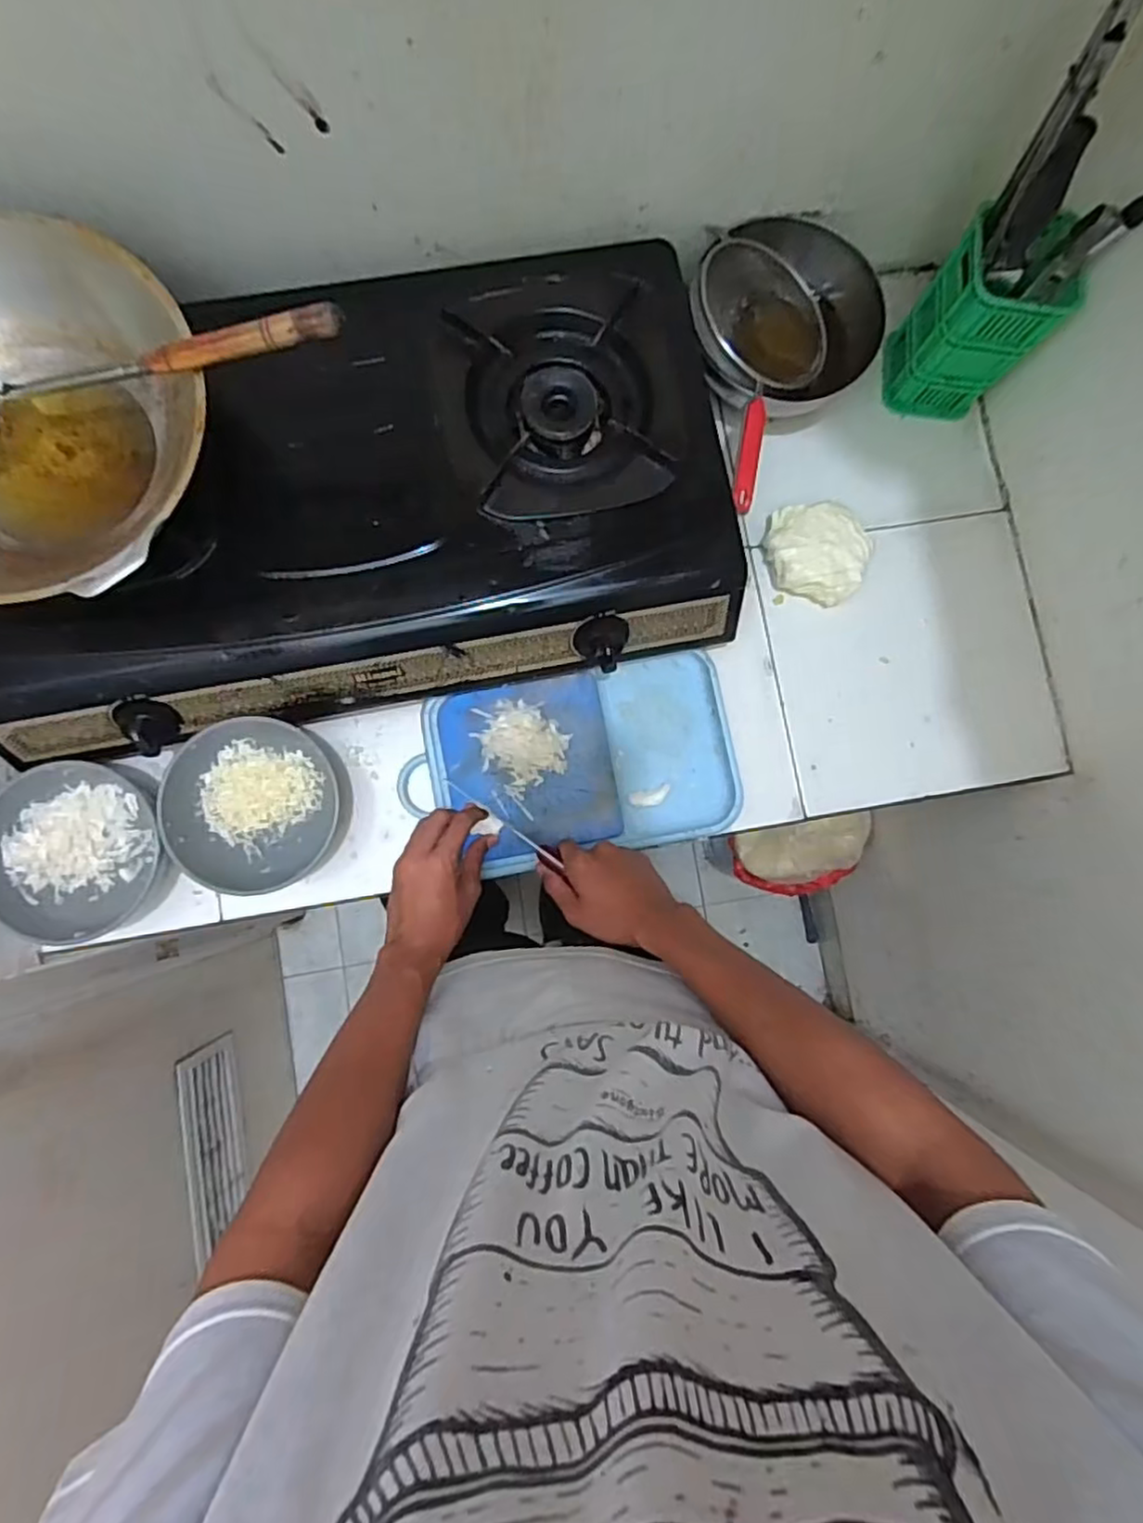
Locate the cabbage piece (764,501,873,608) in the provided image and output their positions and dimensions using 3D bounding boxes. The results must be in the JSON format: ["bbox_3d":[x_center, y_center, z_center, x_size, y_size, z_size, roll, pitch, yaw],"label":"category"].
[{"bbox_3d":[0.263,-0.223,0.740,0.106,0.044,0.100,10,84,-2],"label":"cabbage piece"}]

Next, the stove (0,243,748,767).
[{"bbox_3d":[-0.202,-0.229,0.647,0.690,0.106,0.356,-15,85,-4],"label":"stove"}]

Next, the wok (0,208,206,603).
[{"bbox_3d":[-0.425,-0.260,0.539,0.282,0.105,0.293,0,85,-2],"label":"wok"}]

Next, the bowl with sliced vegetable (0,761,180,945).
[{"bbox_3d":[-0.472,0.088,0.654,0.142,0.063,0.160,-25,86,-5],"label":"bowl with sliced vegetable"}]

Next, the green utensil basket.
[{"bbox_3d":[0.412,-0.448,0.714,0.101,0.182,0.091,9,84,-2],"label":"green utensil basket"}]

